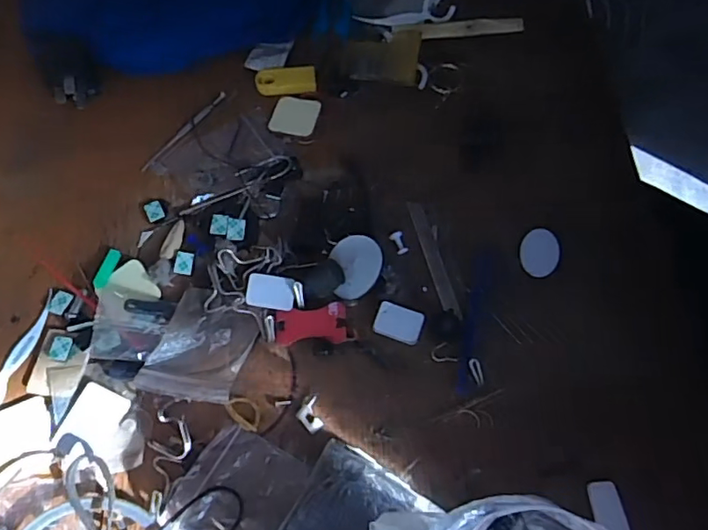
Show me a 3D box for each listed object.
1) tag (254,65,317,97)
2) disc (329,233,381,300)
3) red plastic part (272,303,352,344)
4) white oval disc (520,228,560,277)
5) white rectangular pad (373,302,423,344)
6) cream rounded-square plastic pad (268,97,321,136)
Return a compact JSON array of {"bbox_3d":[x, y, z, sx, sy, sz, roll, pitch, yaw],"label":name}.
[{"bbox_3d":[-0.046,-0.125,0.369,0.040,0.004,0.018,-5,68,-4],"label":"tag"},{"bbox_3d":[0.002,0.000,0.309,0.031,0.004,0.036,-21,63,25],"label":"disc"},{"bbox_3d":[-0.023,0.033,0.304,0.040,0.004,0.021,-5,80,6],"label":"red plastic part"},{"bbox_3d":[0.108,-0.007,0.321,0.021,0.005,0.029,18,68,5],"label":"white oval disc"},{"bbox_3d":[0.025,0.031,0.306,0.026,0.004,0.019,18,68,5],"label":"white rectangular pad"},{"bbox_3d":[-0.038,-0.099,0.360,0.030,0.004,0.029,12,68,3],"label":"cream rounded-square plastic pad"}]

